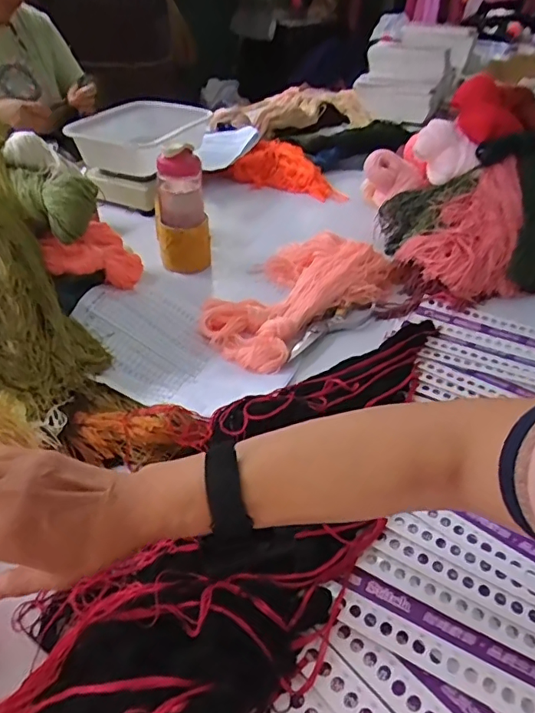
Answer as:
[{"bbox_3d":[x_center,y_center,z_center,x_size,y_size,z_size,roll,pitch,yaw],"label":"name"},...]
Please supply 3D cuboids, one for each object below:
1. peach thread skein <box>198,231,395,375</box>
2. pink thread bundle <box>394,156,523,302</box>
[{"bbox_3d":[0.041,-0.101,0.788,0.202,0.063,0.343,27,45,27],"label":"peach thread skein"},{"bbox_3d":[0.343,-0.221,0.865,0.181,0.132,0.236,18,41,18],"label":"pink thread bundle"}]

